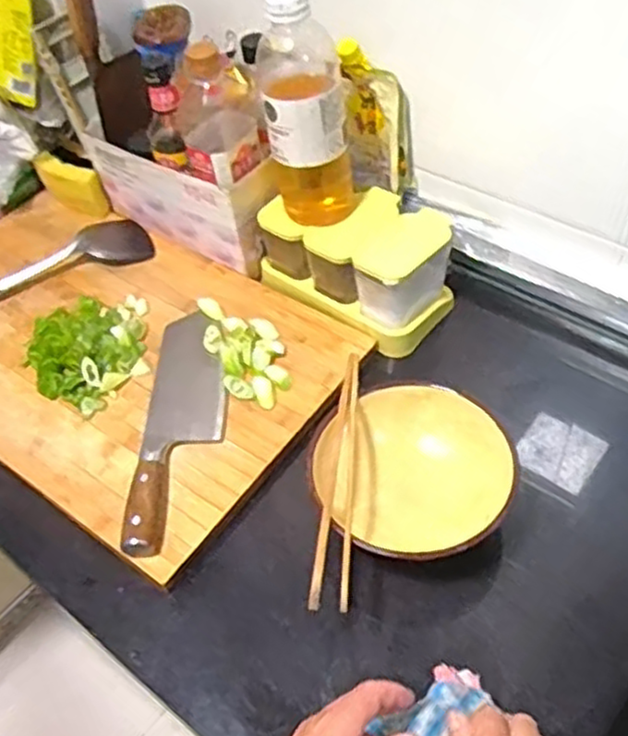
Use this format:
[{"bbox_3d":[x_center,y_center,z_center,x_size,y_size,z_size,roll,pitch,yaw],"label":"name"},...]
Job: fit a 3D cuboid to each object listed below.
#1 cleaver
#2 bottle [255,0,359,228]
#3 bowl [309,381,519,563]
[{"bbox_3d":[-0.132,0.049,0.752,0.079,0.028,0.291,-2,51,5],"label":"cleaver"},{"bbox_3d":[-0.007,-0.270,0.764,0.091,0.231,0.100,-4,51,3],"label":"bottle"},{"bbox_3d":[0.091,0.104,0.681,0.170,0.087,0.175,-3,51,4],"label":"bowl"}]

